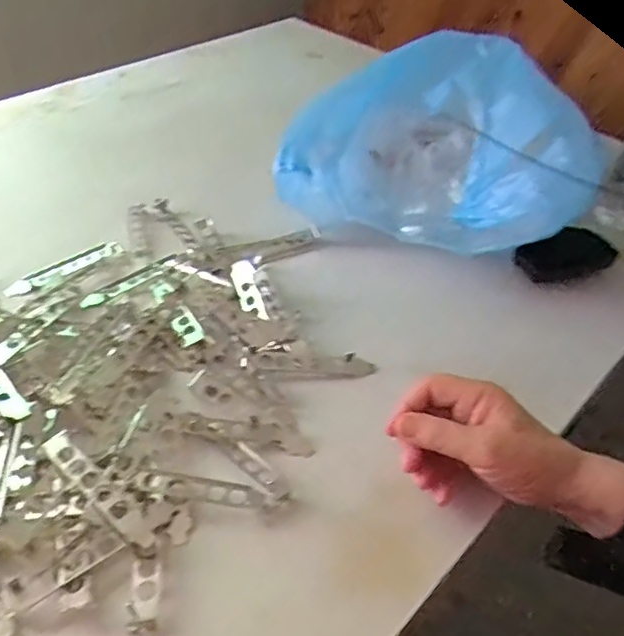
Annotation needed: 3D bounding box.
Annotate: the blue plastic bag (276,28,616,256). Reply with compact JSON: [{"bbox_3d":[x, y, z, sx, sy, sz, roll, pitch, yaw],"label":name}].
[{"bbox_3d":[0.156,-0.207,0.700,0.337,0.176,0.239,18,46,13],"label":"blue plastic bag"}]

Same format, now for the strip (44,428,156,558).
[{"bbox_3d":[-0.155,0.123,0.429,0.117,0.011,0.019,34,51,27],"label":"strip"}]

